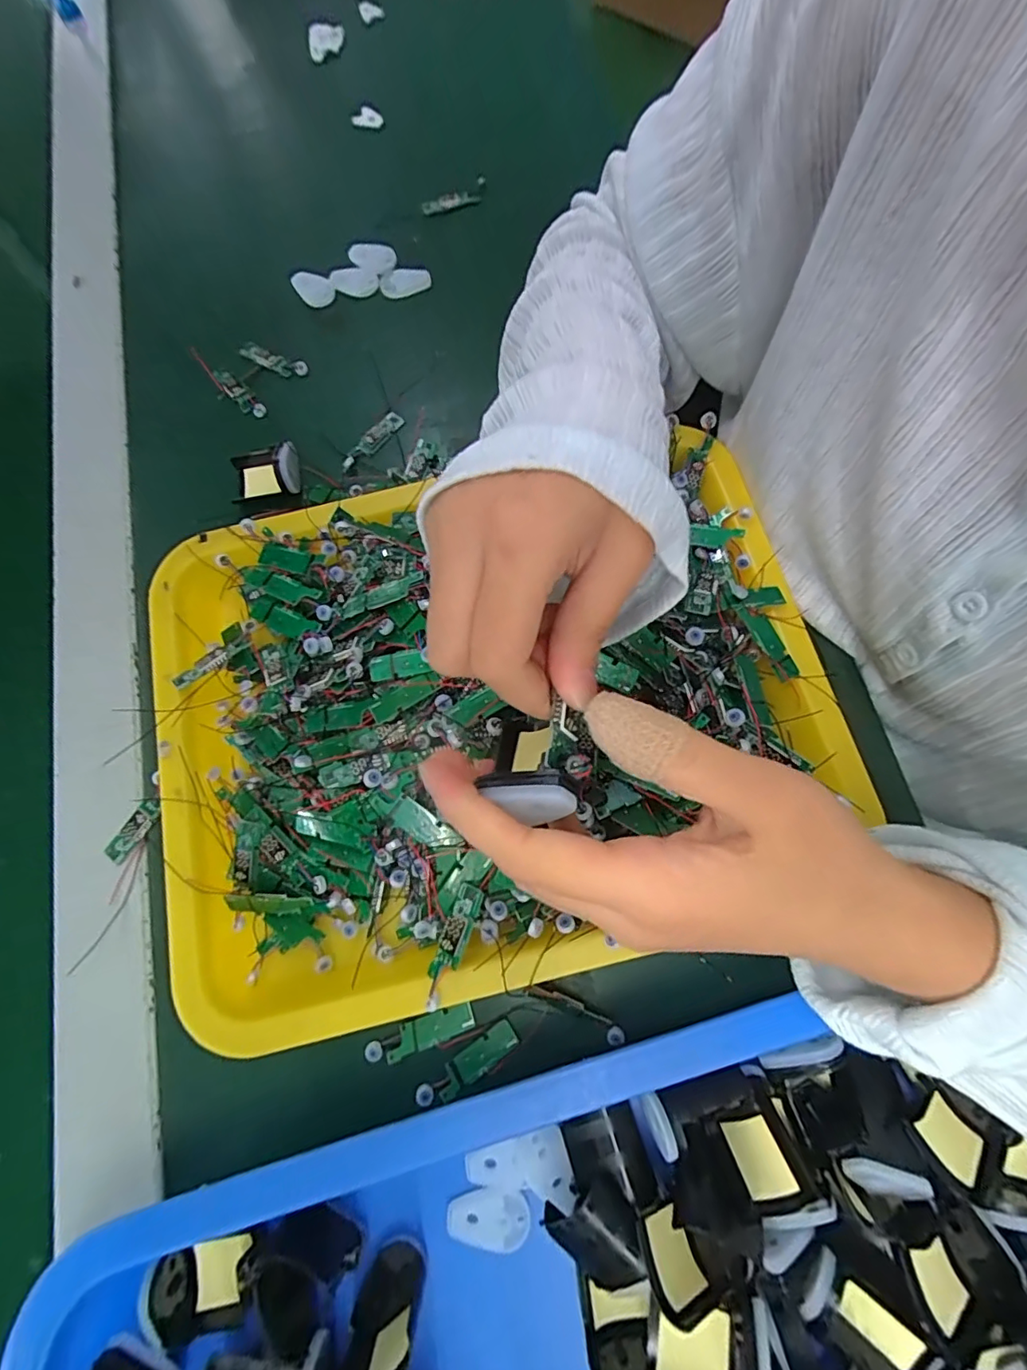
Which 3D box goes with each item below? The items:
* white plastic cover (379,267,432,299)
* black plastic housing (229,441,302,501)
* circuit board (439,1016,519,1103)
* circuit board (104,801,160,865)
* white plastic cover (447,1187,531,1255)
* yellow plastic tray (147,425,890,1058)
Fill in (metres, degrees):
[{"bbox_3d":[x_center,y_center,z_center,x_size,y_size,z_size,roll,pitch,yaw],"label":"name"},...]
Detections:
[{"bbox_3d":[-0.077,-0.287,0.376,0.036,0.008,0.020,-21,74,-4],"label":"white plastic cover"},{"bbox_3d":[-0.156,-0.134,0.332,0.044,0.023,0.037,-12,74,-1],"label":"black plastic housing"},{"bbox_3d":[-0.018,0.176,0.248,0.042,0.004,0.013,-36,76,-8],"label":"circuit board"},{"bbox_3d":[-0.201,0.077,0.279,0.012,0.004,0.035,34,78,11],"label":"circuit board"},{"bbox_3d":[-0.011,0.230,0.227,0.035,0.005,0.020,-2,74,1],"label":"white plastic cover"},{"bbox_3d":[-0.015,0.008,0.266,0.331,0.049,0.260,-12,74,-1],"label":"yellow plastic tray"}]

